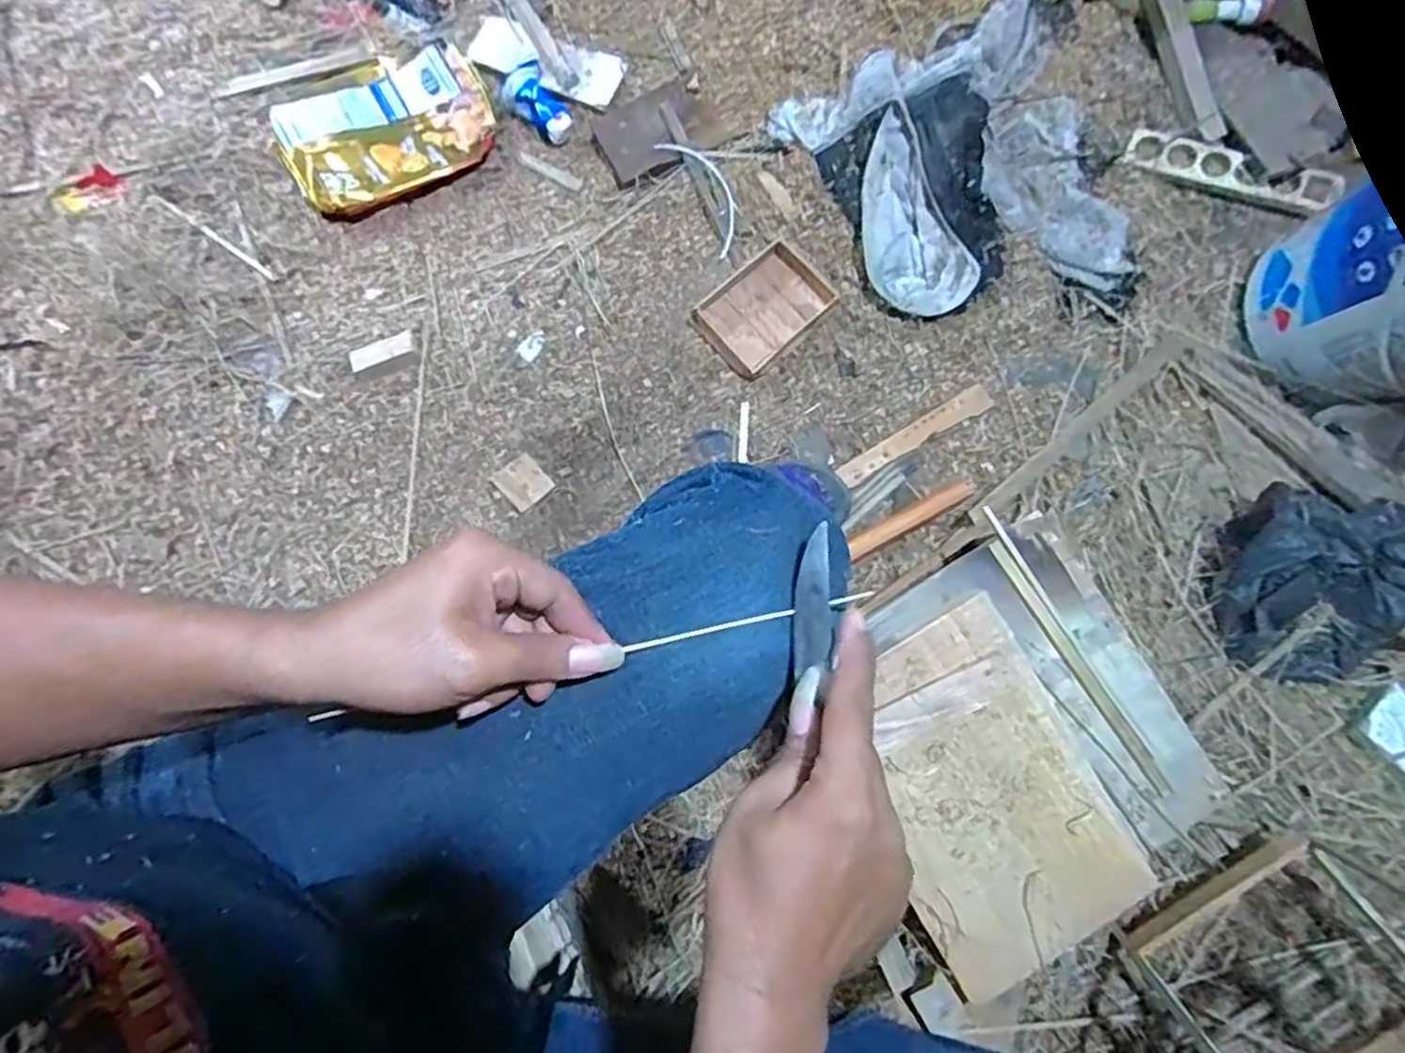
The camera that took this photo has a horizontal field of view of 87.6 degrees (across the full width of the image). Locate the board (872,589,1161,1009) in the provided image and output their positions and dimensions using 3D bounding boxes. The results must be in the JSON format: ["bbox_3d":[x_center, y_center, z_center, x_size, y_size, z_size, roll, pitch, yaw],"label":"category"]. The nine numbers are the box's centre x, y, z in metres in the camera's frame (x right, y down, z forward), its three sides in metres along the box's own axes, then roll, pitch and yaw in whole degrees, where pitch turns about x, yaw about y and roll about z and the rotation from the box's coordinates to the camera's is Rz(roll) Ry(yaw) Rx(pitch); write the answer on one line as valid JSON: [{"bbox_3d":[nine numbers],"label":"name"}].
[{"bbox_3d":[0.234,0.225,0.613,0.185,0.013,0.282,-30,87,-4],"label":"board"}]

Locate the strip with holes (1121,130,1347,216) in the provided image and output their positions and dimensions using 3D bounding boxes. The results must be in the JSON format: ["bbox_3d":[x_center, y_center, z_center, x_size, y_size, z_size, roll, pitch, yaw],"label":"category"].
[{"bbox_3d":[0.732,-0.494,1.019,0.271,0.021,0.069,25,91,13],"label":"strip with holes"}]

